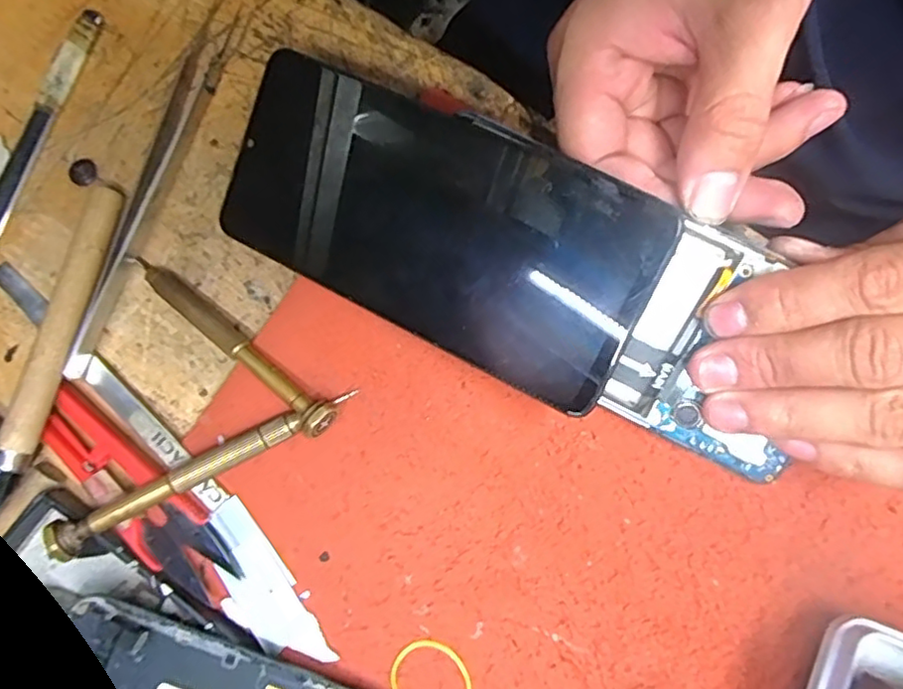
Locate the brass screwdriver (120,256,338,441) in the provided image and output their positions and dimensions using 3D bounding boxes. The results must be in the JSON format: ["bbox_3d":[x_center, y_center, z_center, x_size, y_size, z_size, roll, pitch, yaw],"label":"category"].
[{"bbox_3d":[-0.082,-0.002,0.227,0.101,0.015,0.011,38,85,6],"label":"brass screwdriver"}]

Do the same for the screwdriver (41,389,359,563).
[{"bbox_3d":[-0.086,0.042,0.217,0.107,0.018,0.012,-30,83,-3],"label":"screwdriver"}]

